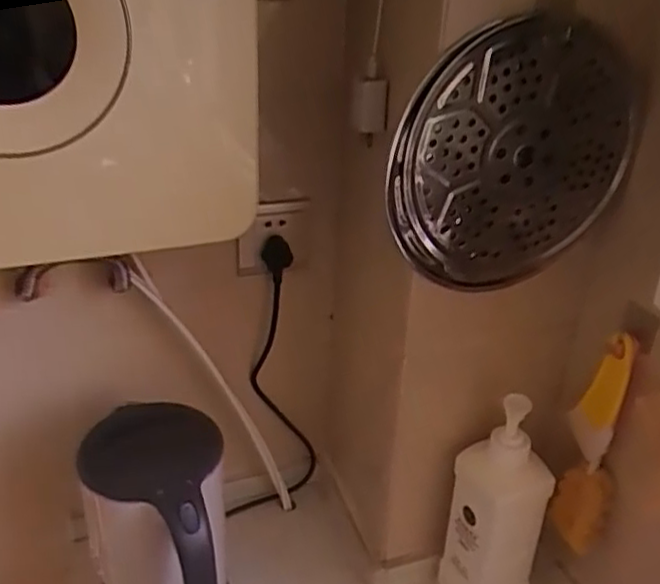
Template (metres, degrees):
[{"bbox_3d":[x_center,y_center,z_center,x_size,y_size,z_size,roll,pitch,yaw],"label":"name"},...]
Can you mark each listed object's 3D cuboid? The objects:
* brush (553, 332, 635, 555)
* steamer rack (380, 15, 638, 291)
[{"bbox_3d":[0.277,0.160,0.707,0.062,0.231,0.069,16,32,23],"label":"brush"},{"bbox_3d":[0.163,-0.120,0.617,0.230,0.229,0.026,-7,30,-16],"label":"steamer rack"}]

